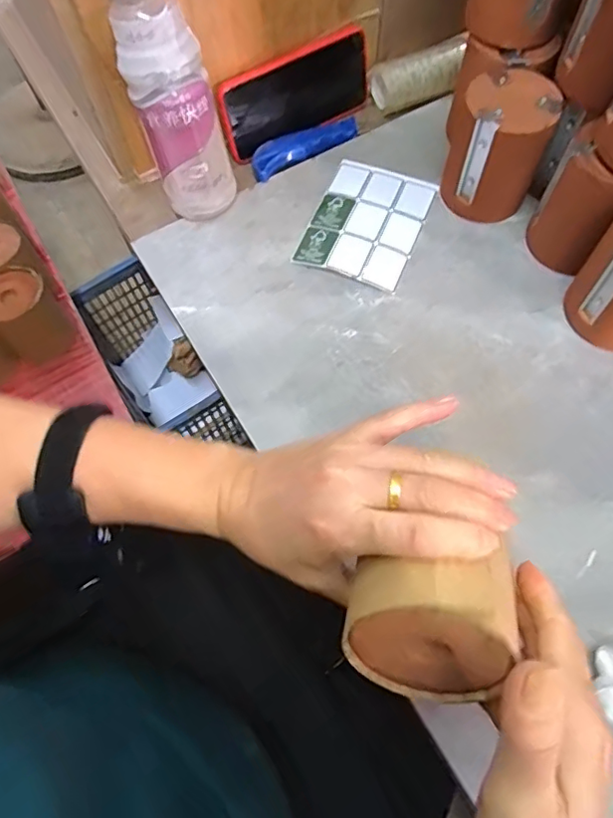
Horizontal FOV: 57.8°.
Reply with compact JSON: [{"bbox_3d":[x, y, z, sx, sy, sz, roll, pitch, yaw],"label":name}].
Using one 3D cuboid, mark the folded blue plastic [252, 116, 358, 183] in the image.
[{"bbox_3d":[-0.002,-0.272,0.568,0.126,0.016,0.034,-31,68,-12],"label":"folded blue plastic"}]

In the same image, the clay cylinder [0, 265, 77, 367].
[{"bbox_3d":[-0.368,-0.123,0.727,0.083,0.101,0.081,-1,67,2],"label":"clay cylinder"}]

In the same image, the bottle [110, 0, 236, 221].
[{"bbox_3d":[-0.108,-0.252,0.464,0.065,0.194,0.073,-14,66,-4],"label":"bottle"}]

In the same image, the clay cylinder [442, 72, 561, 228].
[{"bbox_3d":[0.170,-0.230,0.495,0.077,0.102,0.072,-1,66,2],"label":"clay cylinder"}]

